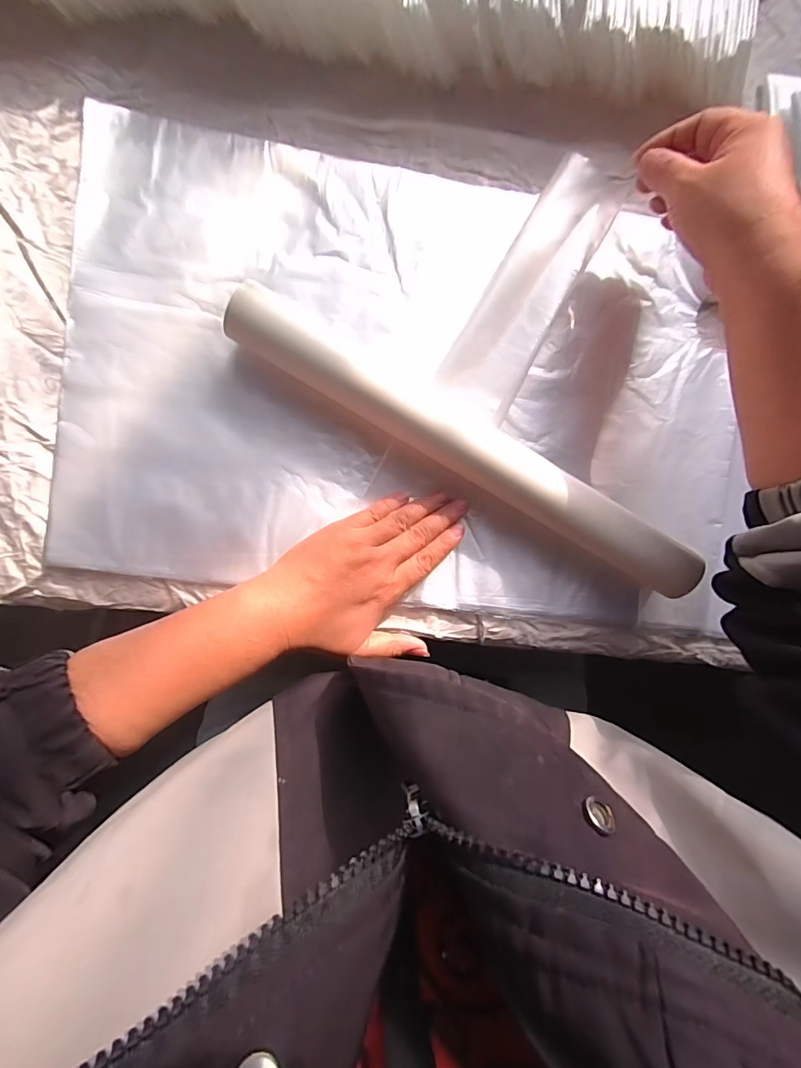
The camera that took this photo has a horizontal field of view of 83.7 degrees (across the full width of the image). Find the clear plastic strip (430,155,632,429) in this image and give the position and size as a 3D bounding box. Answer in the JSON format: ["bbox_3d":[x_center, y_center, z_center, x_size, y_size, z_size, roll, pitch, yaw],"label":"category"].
[{"bbox_3d":[0.092,-0.169,0.314,0.055,0.008,0.176,29,98,-6],"label":"clear plastic strip"}]

